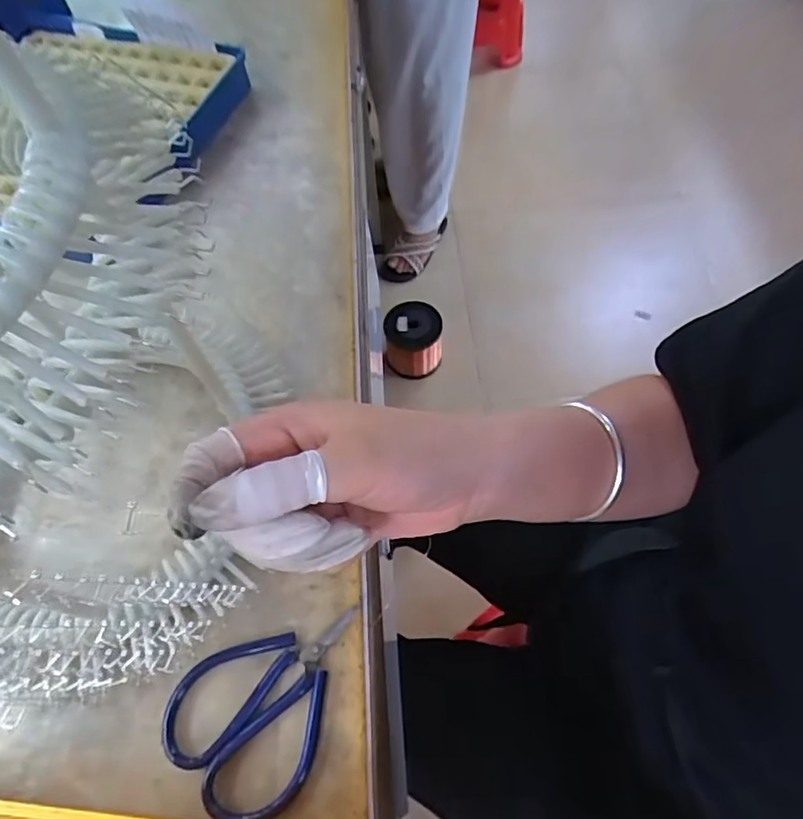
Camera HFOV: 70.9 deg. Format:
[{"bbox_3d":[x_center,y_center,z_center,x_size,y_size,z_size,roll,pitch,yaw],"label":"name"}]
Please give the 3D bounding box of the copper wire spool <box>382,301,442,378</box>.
[{"bbox_3d":[0.025,-0.154,1.242,0.126,0.119,0.126,0,61,3],"label":"copper wire spool"}]

